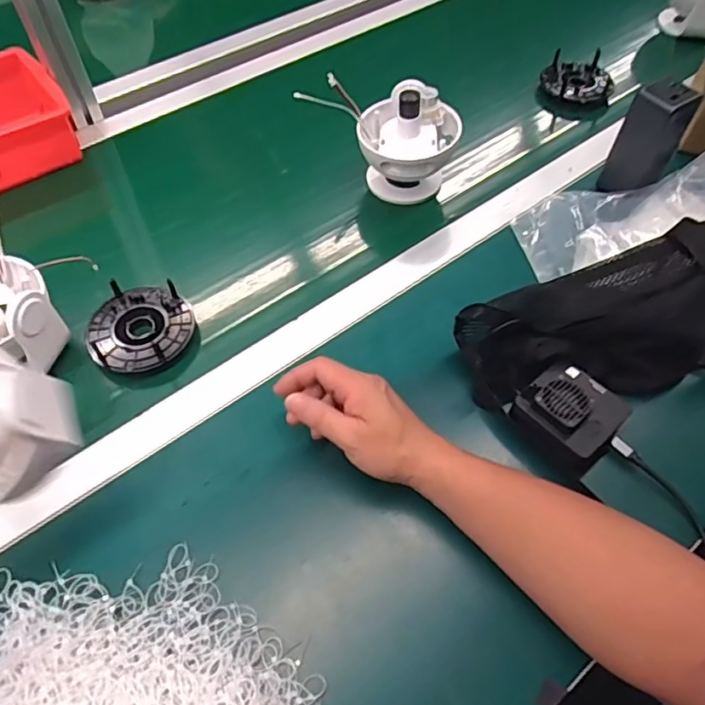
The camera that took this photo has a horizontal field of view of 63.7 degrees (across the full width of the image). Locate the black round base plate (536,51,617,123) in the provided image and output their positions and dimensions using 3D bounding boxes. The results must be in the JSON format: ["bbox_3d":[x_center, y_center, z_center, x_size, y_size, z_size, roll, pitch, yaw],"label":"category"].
[{"bbox_3d":[0.299,-0.358,0.773,0.093,0.050,0.102,0,56,-1],"label":"black round base plate"}]

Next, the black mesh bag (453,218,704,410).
[{"bbox_3d":[0.245,-0.026,0.532,0.277,0.118,0.113,-16,58,-12],"label":"black mesh bag"}]

